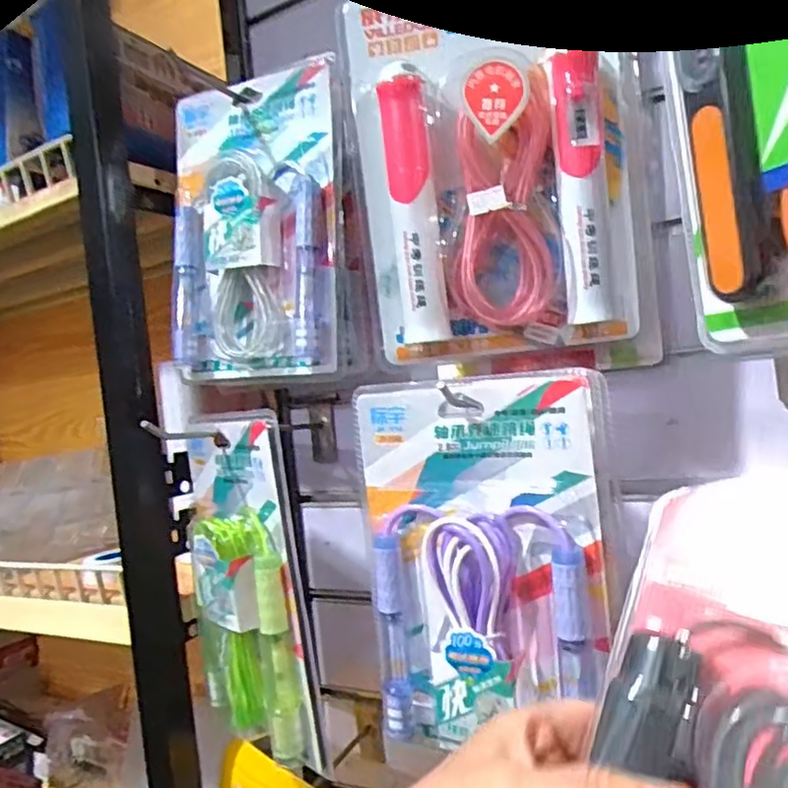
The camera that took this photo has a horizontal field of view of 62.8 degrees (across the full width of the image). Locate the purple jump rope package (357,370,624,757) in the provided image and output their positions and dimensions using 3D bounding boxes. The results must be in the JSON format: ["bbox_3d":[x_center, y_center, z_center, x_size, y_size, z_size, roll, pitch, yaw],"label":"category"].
[{"bbox_3d":[0.052,0.097,0.377,0.151,0.204,0.031,-6,0,26],"label":"purple jump rope package"}]

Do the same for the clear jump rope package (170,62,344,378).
[{"bbox_3d":[-0.108,-0.123,0.482,0.152,0.216,0.037,-6,0,18],"label":"clear jump rope package"}]

